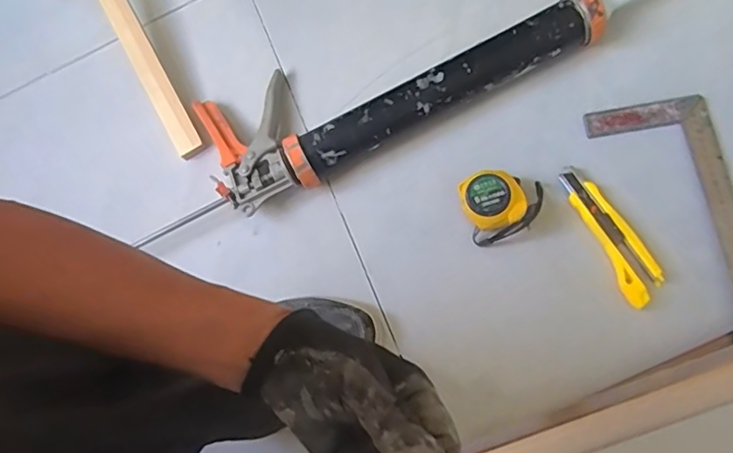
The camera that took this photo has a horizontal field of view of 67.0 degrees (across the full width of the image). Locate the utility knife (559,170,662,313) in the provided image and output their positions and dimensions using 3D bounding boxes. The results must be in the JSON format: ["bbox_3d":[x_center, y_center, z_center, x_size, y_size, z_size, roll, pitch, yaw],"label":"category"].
[{"bbox_3d":[0.248,0.005,0.562,0.039,0.012,0.151,-20,66,-8],"label":"utility knife"}]

